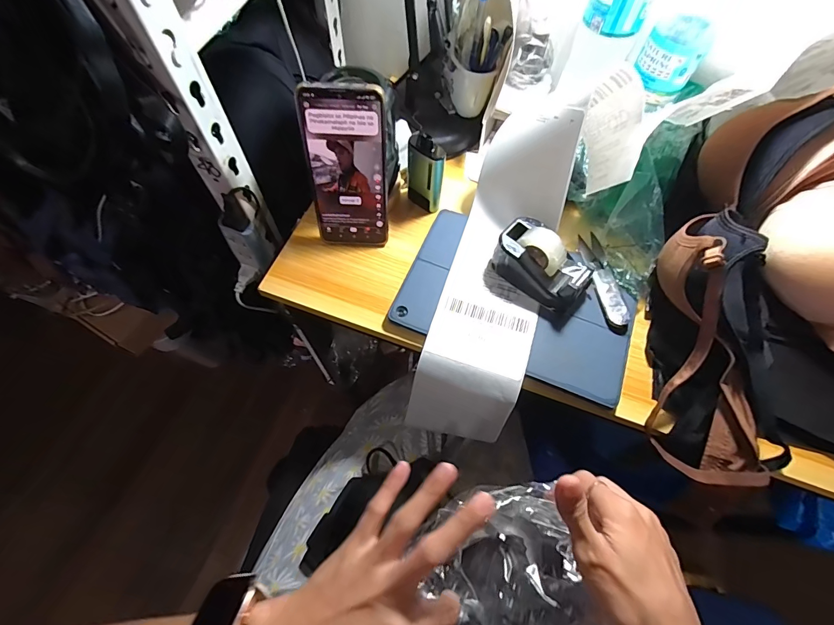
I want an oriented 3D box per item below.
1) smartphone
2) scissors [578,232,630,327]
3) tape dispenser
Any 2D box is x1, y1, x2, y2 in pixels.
[{"bbox_3d":[-0.069,-0.136,0.385,0.075,0.165,0.006,2,47,-2],"label":"smartphone"},{"bbox_3d":[0.204,-0.038,0.417,0.024,0.008,0.115,-6,65,-5],"label":"scissors"},{"bbox_3d":[0.129,-0.050,0.397,0.096,0.050,0.050,38,69,15],"label":"tape dispenser"}]

